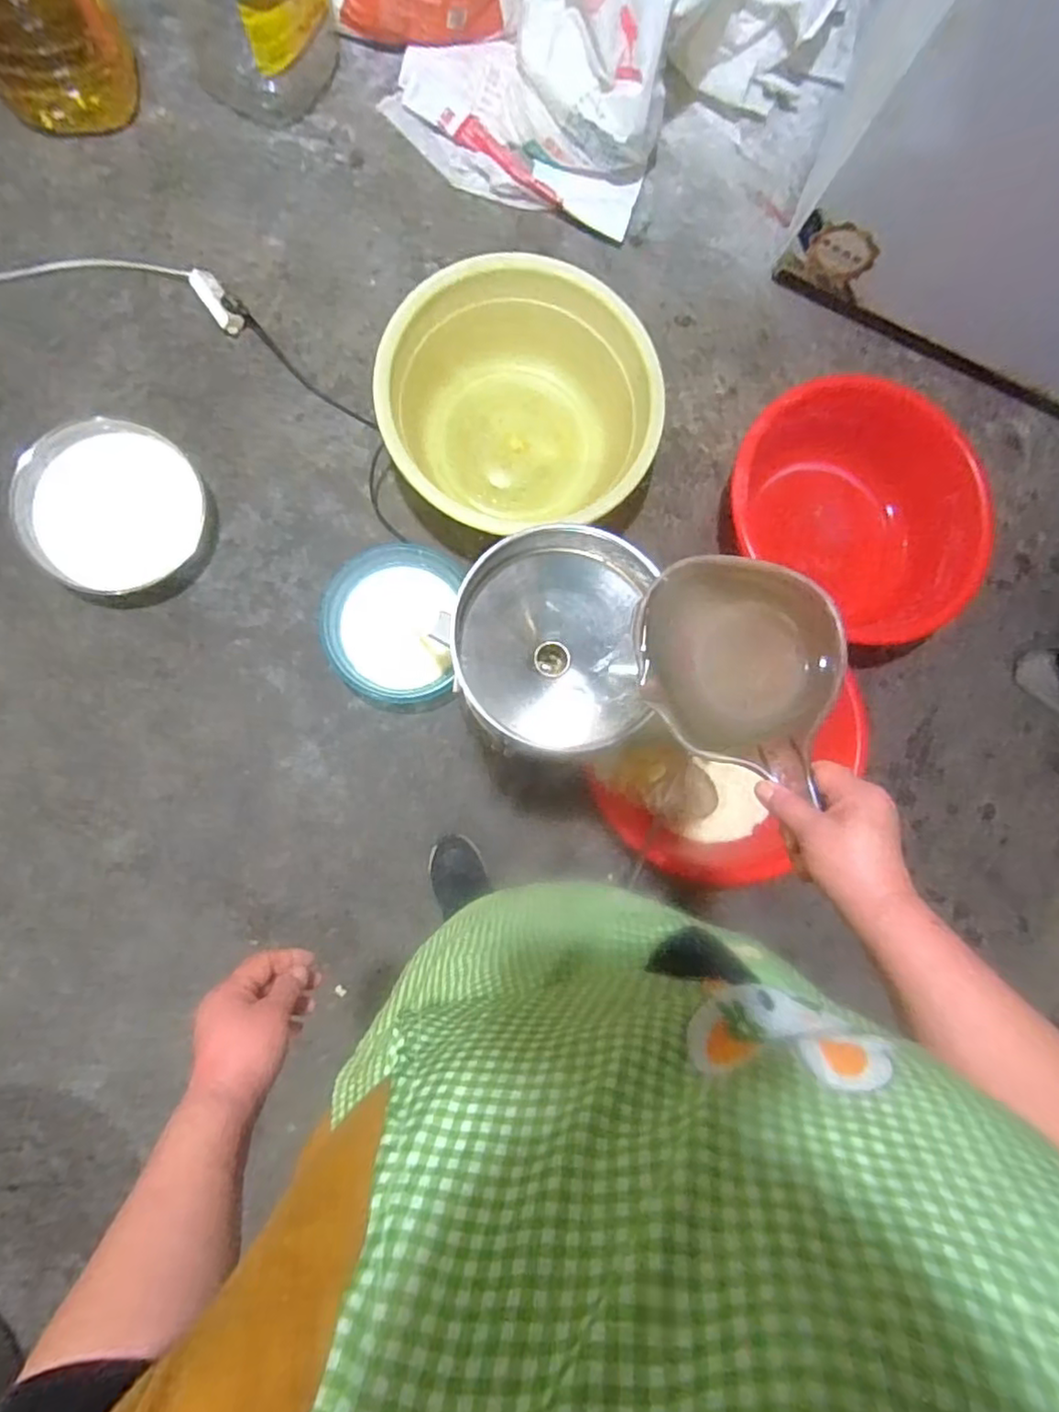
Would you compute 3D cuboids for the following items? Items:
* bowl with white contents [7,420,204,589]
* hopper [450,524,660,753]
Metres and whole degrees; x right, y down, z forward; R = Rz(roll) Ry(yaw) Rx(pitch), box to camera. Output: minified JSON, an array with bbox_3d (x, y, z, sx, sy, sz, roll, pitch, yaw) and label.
[{"bbox_3d":[-0.751,-0.354,1.213,0.296,0.100,0.278,1,85,-7],"label":"bowl with white contents"},{"bbox_3d":[0.027,-0.069,0.839,0.234,0.198,0.240,1,85,-7],"label":"hopper"}]

